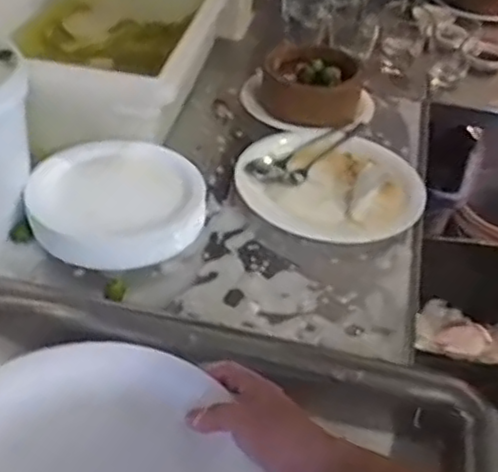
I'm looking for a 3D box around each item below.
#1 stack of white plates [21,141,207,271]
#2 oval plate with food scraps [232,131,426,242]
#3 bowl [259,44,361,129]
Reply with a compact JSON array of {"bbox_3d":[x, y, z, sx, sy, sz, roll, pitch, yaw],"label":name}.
[{"bbox_3d":[-0.145,-0.041,0.771,0.184,0.055,0.158,1,41,-8],"label":"stack of white plates"},{"bbox_3d":[0.097,-0.071,0.864,0.220,0.036,0.200,12,41,4],"label":"oval plate with food scraps"},{"bbox_3d":[0.087,-0.206,0.998,0.138,0.088,0.104,11,41,4],"label":"bowl"}]

